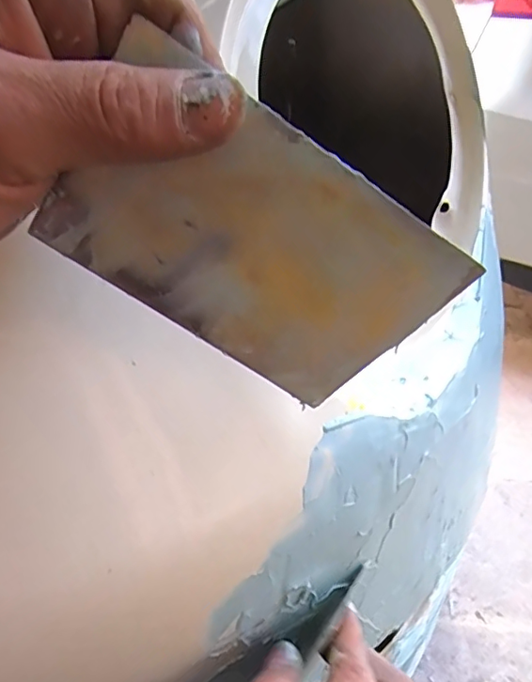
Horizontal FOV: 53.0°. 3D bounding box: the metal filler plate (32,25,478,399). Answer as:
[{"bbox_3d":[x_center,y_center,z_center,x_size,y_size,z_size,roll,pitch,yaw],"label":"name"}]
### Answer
[{"bbox_3d":[-0.002,-0.030,0.175,0.123,0.074,0.004,32,16,-13],"label":"metal filler plate"}]

